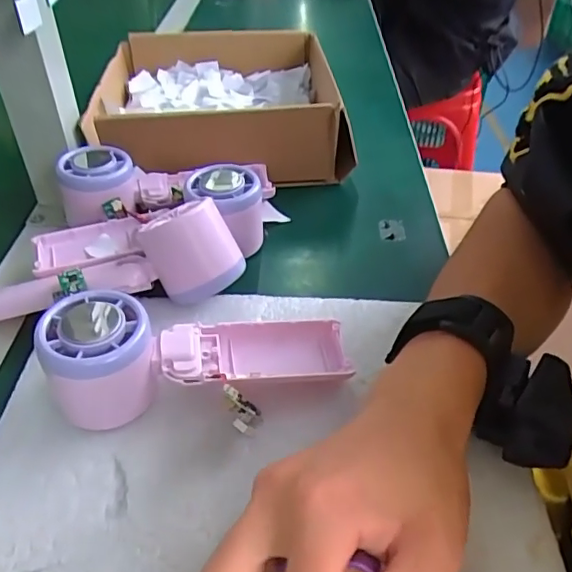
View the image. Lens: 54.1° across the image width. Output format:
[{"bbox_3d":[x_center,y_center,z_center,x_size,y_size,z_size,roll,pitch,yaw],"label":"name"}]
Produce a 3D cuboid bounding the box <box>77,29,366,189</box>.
[{"bbox_3d":[-0.063,-0.179,0.555,0.227,0.079,0.224,-2,40,-6],"label":"box"}]

